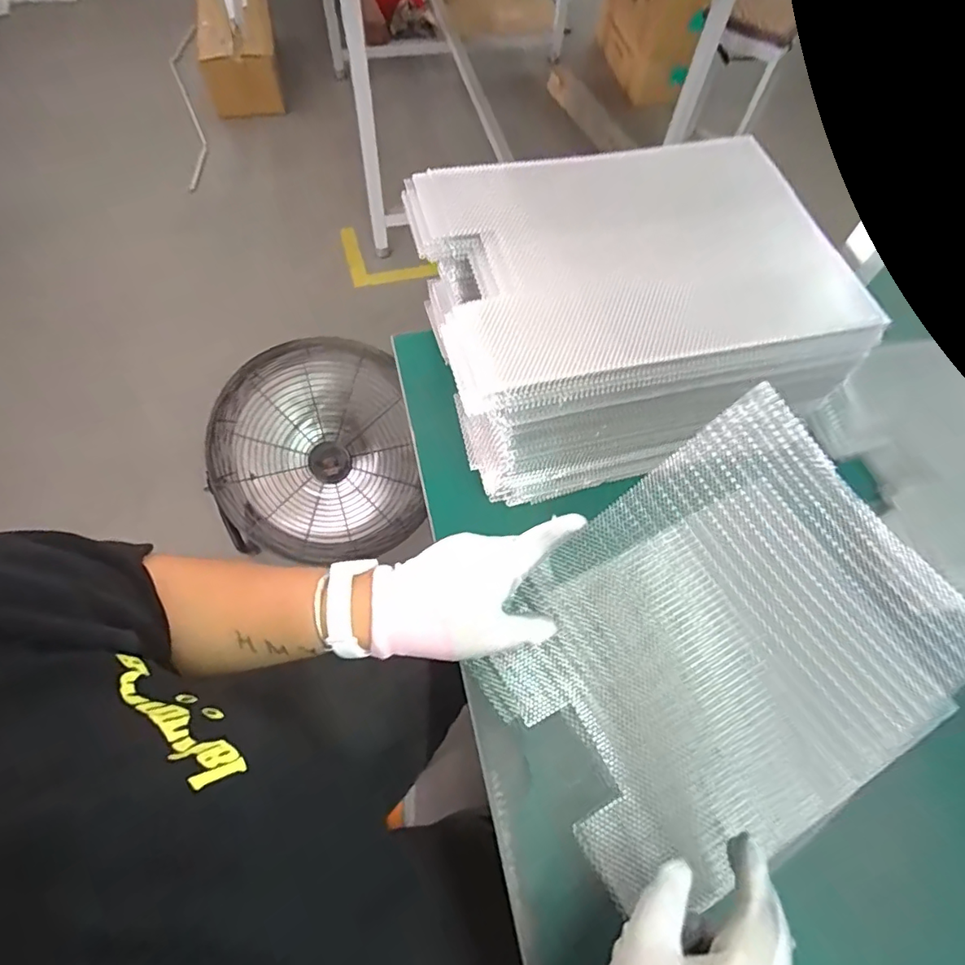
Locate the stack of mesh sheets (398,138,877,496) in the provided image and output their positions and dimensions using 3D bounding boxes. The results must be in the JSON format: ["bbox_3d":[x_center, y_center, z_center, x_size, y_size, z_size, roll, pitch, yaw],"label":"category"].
[{"bbox_3d":[0.134,-0.161,0.524,0.348,0.169,0.260,-11,63,-9],"label":"stack of mesh sheets"}]

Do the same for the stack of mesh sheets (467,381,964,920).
[{"bbox_3d":[0.170,0.122,0.406,0.318,0.035,0.247,-40,77,5],"label":"stack of mesh sheets"}]

